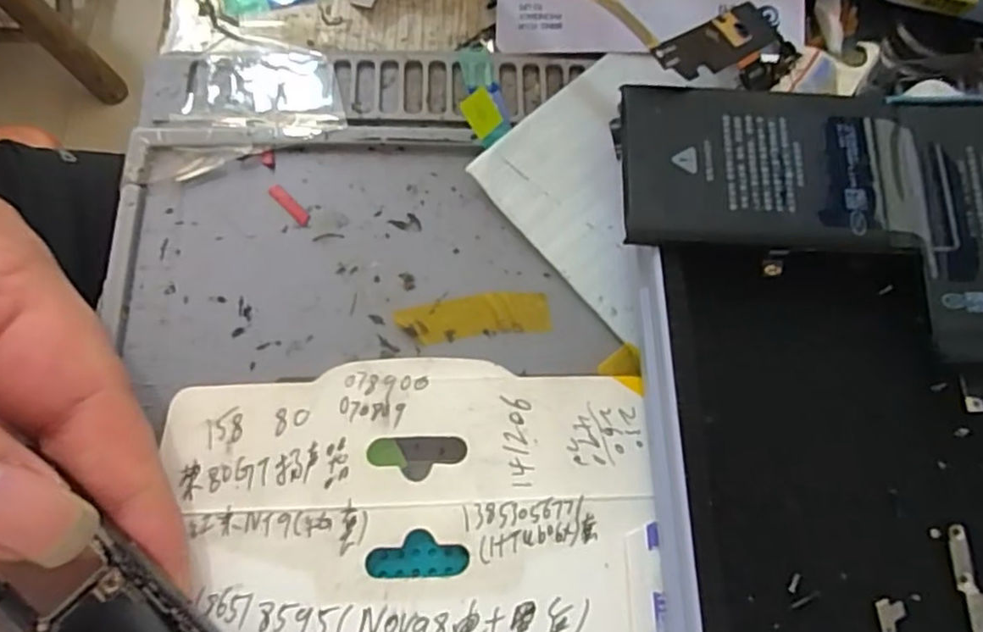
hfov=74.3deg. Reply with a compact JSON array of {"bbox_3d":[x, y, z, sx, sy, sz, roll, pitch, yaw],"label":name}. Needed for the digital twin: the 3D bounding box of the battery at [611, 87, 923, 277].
[{"bbox_3d":[0.066,-0.034,0.153,0.070,0.006,0.040,1,74,1],"label":"battery"}]

